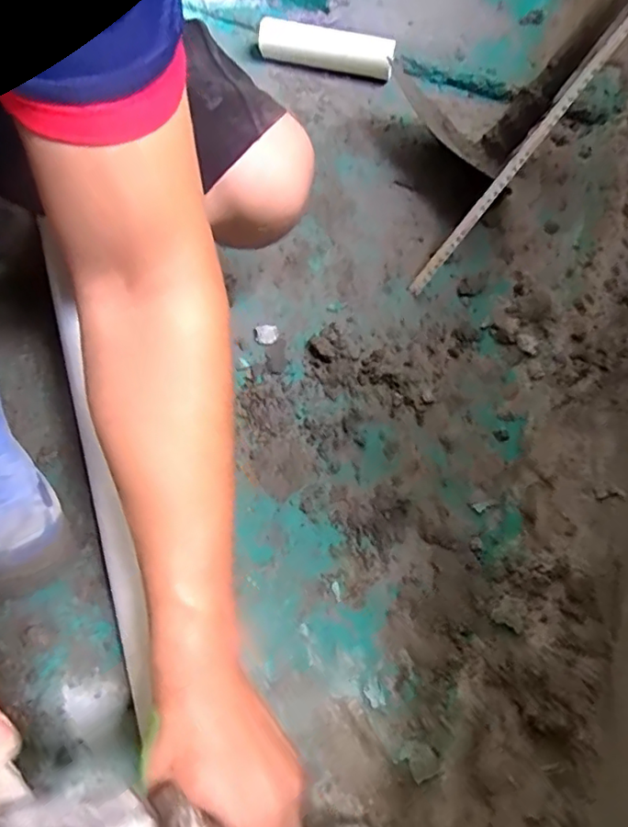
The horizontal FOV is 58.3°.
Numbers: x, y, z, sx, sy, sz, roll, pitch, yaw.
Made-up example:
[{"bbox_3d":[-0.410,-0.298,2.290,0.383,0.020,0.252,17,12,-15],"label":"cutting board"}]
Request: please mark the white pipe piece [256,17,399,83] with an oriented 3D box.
[{"bbox_3d":[0.017,-0.531,0.821,0.198,0.042,0.041,10,64,5],"label":"white pipe piece"}]

